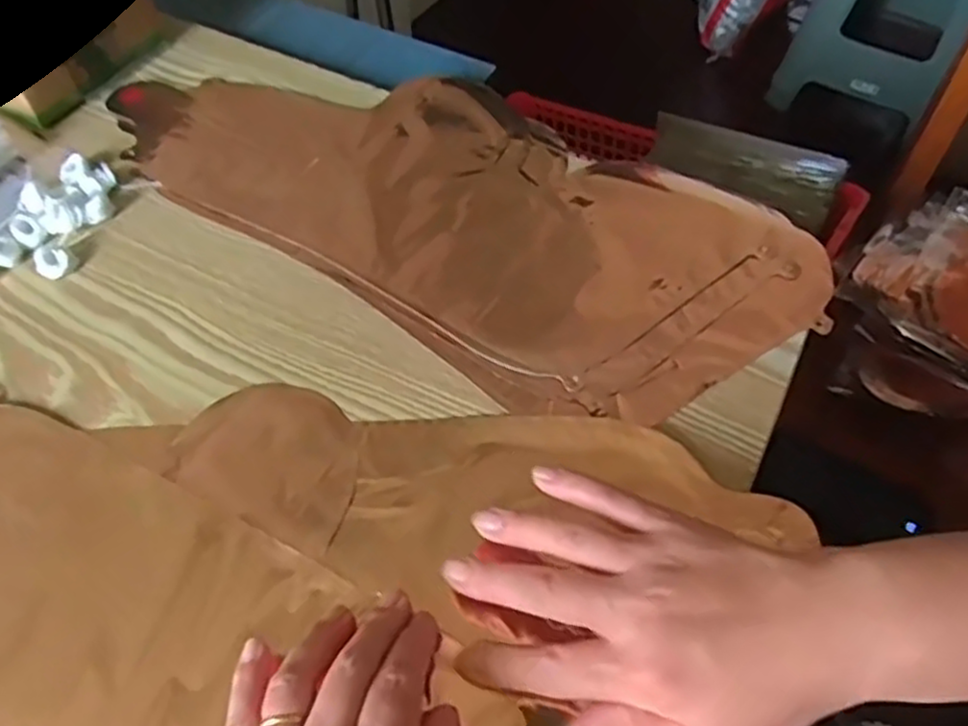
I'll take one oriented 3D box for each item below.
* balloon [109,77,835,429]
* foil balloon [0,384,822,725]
[{"bbox_3d":[-0.023,-0.113,0.479,0.446,0.005,0.206,32,62,20],"label":"balloon"},{"bbox_3d":[-0.112,0.117,0.324,0.450,0.015,0.245,6,56,5],"label":"foil balloon"}]

